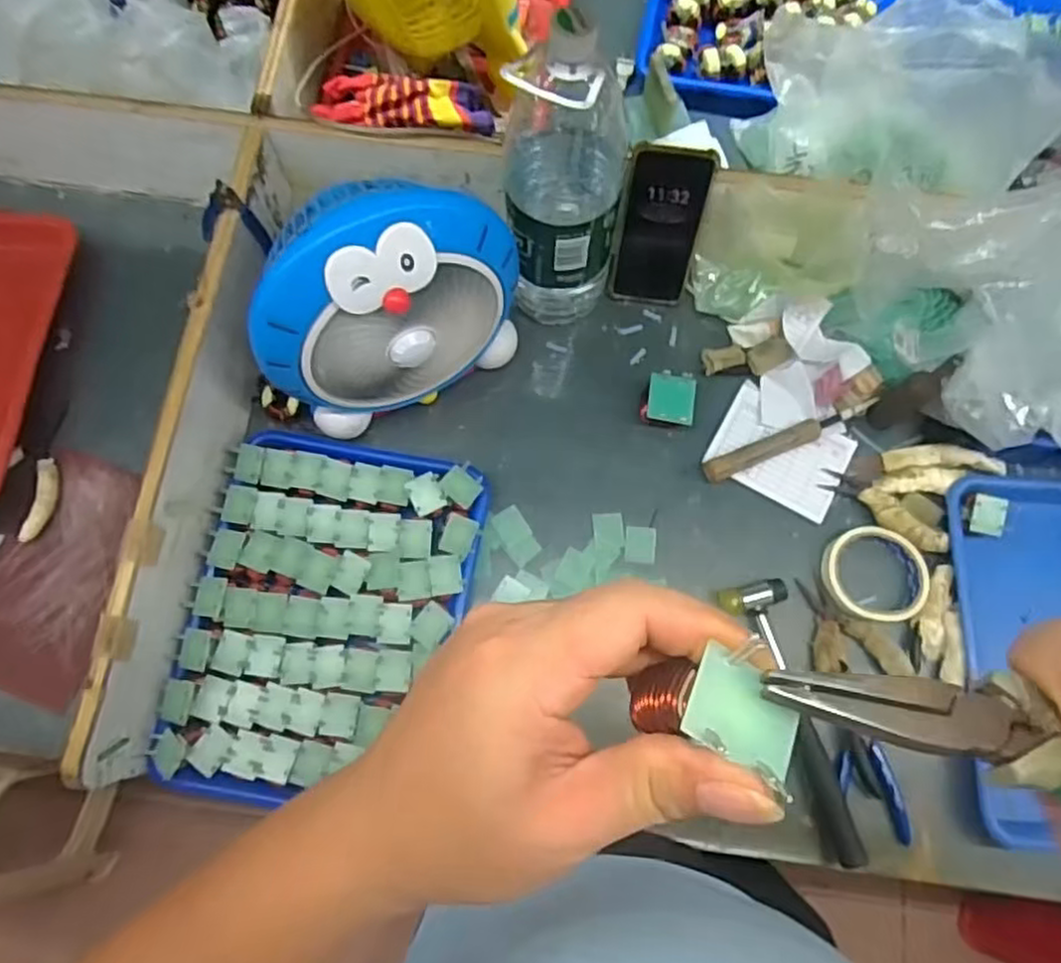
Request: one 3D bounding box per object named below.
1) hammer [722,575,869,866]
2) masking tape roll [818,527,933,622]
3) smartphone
[{"bbox_3d":[0.233,0.214,0.647,0.067,0.029,0.246,-8,75,-2],"label":"hammer"},{"bbox_3d":[0.332,0.087,0.683,0.099,0.020,0.089,4,75,1],"label":"masking tape roll"},{"bbox_3d":[0.129,-0.253,0.720,0.082,0.169,0.017,6,53,2],"label":"smartphone"}]

